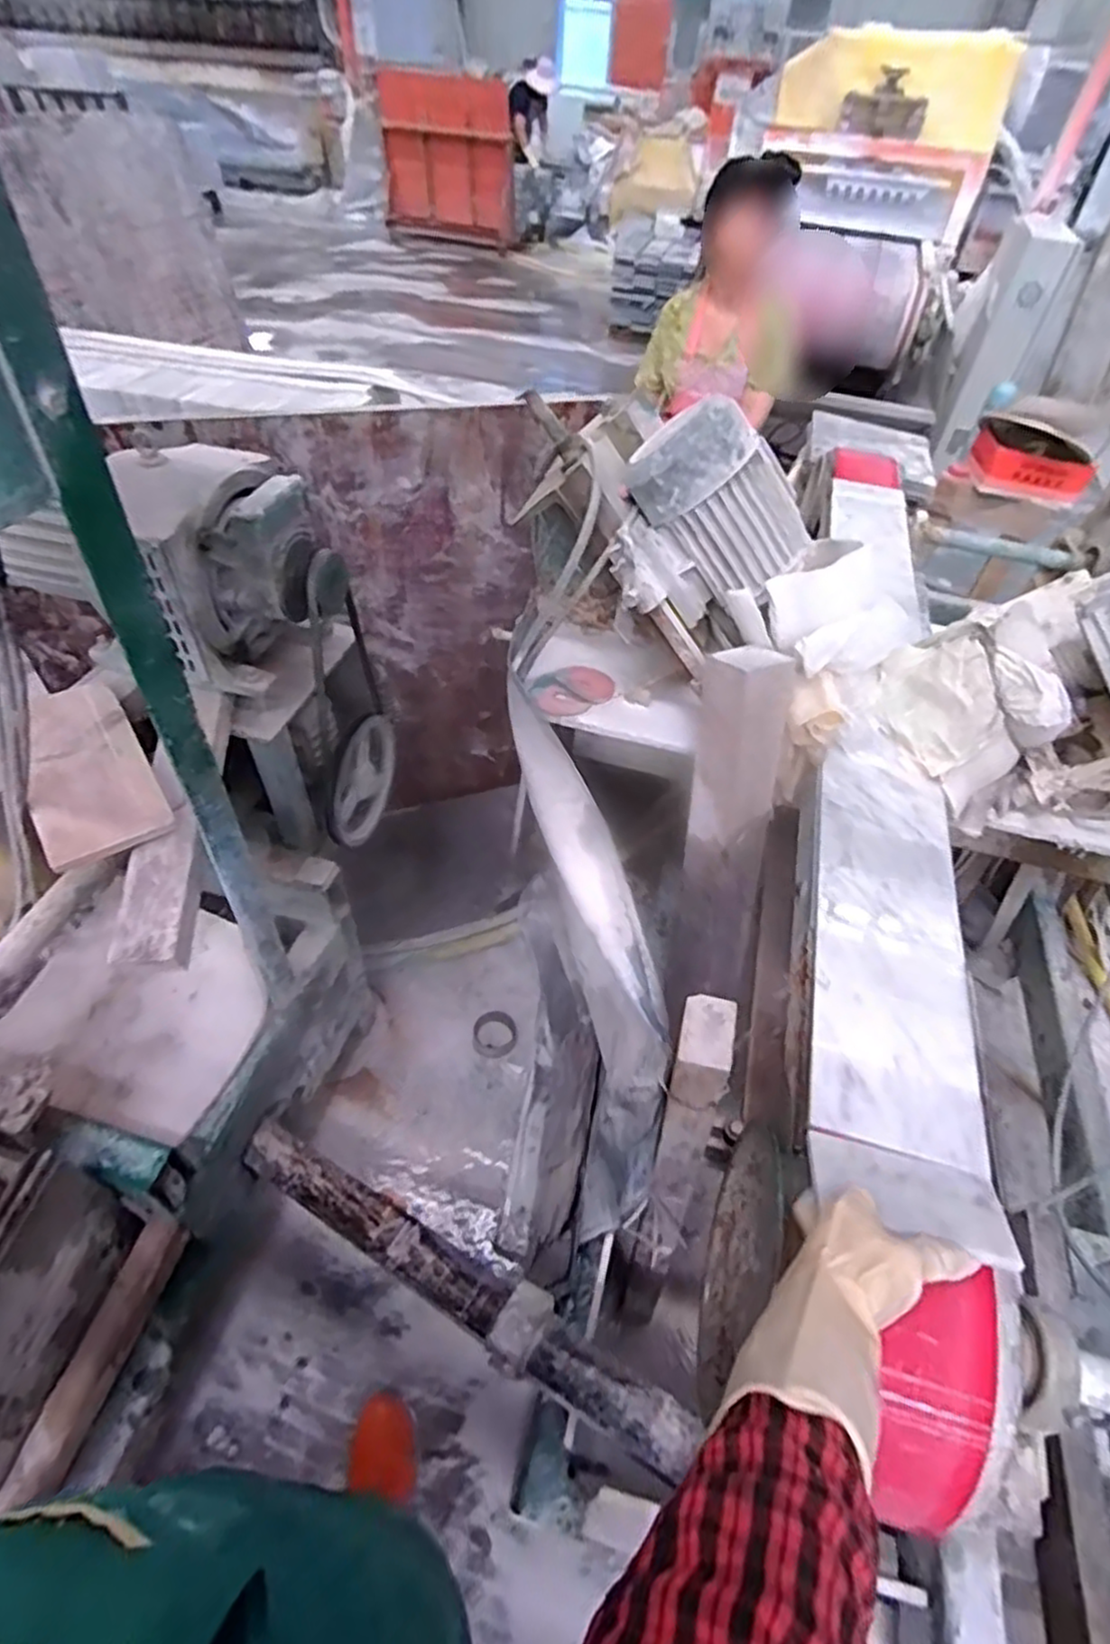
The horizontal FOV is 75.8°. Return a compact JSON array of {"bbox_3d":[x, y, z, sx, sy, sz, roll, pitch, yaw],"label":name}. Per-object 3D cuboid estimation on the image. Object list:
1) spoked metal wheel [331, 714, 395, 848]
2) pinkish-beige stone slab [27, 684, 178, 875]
[{"bbox_3d":[-0.300,-0.078,1.131,0.030,0.184,0.195,12,48,7],"label":"spoked metal wheel"},{"bbox_3d":[-0.535,-0.061,0.810,0.124,0.020,0.242,-25,65,-26],"label":"pinkish-beige stone slab"}]

